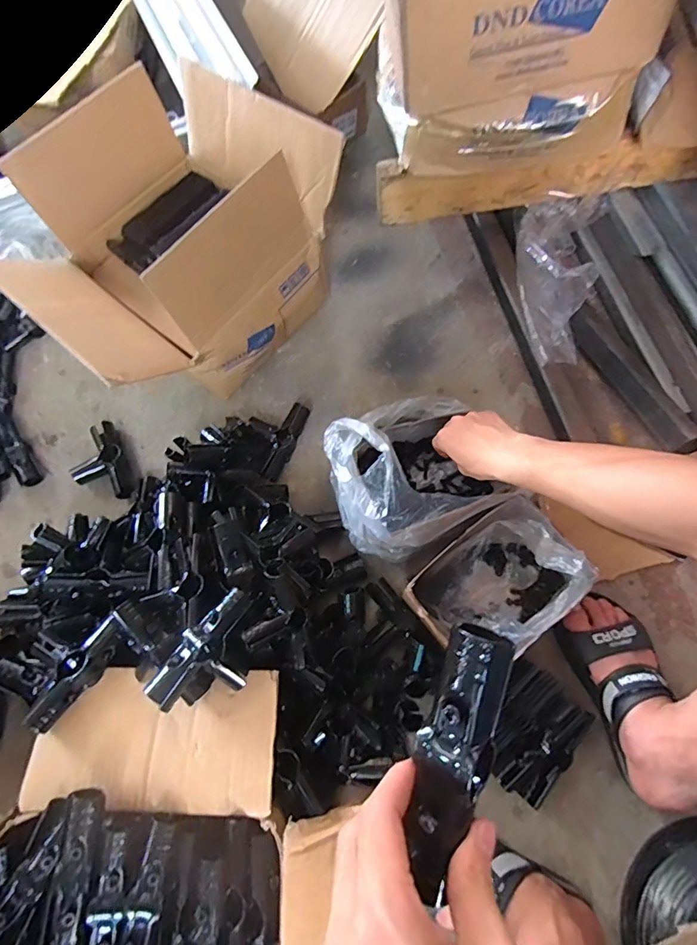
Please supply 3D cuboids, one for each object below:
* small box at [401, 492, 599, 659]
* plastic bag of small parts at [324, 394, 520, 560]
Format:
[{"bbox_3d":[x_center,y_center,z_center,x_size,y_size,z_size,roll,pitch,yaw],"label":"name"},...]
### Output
[{"bbox_3d":[0.190,0.151,0.599,0.204,0.097,0.147,-35,72,-10],"label":"small box"},{"bbox_3d":[0.086,-0.001,0.644,0.212,0.146,0.199,-23,71,-6],"label":"plastic bag of small parts"}]

